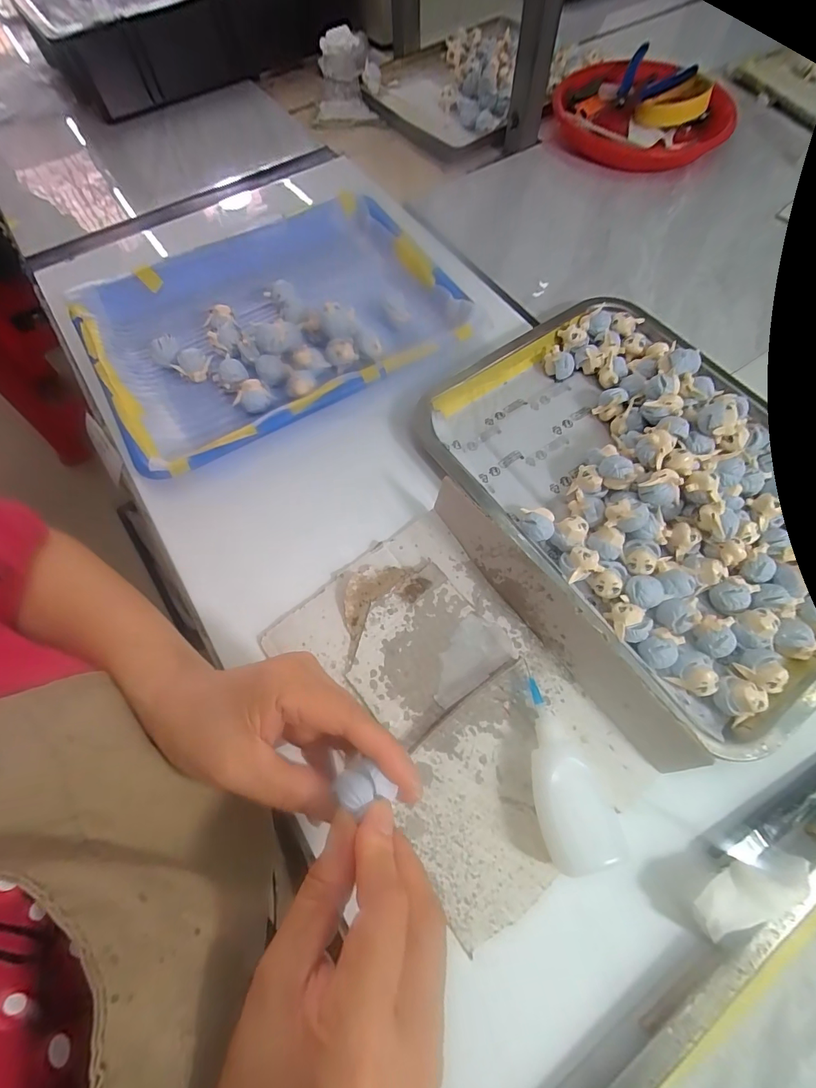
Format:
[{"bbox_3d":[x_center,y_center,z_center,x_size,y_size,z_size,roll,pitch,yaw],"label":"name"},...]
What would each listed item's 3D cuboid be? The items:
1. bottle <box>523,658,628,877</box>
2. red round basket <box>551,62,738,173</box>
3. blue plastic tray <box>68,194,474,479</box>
[{"bbox_3d":[0.088,0.138,0.265,0.043,0.029,0.102,-18,67,-8],"label":"bottle"},{"bbox_3d":[0.306,-0.573,0.571,0.189,0.044,0.220,-32,70,-14],"label":"red round basket"},{"bbox_3d":[-0.132,-0.223,0.418,0.327,0.036,0.260,-29,69,-13],"label":"blue plastic tray"}]

